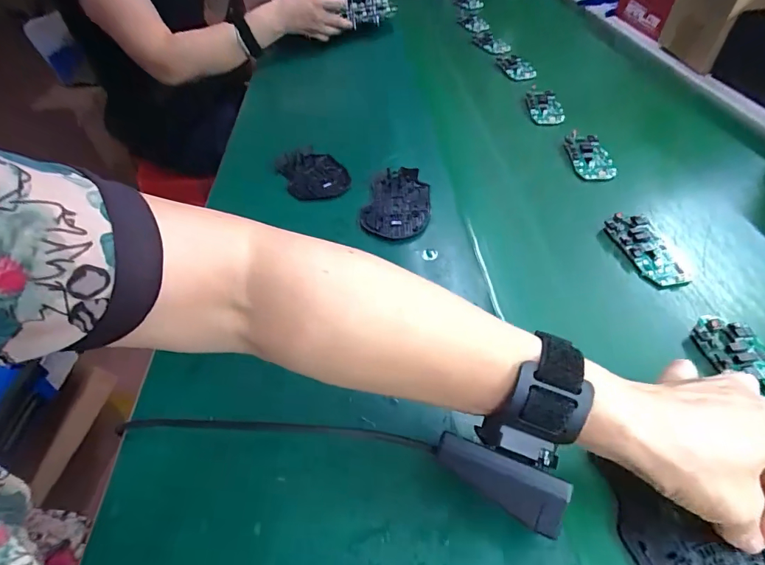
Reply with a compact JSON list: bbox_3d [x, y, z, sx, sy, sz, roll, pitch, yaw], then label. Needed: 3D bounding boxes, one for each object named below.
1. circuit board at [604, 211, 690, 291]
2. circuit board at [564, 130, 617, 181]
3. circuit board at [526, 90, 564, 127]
[{"bbox_3d":[0.248,-0.031,0.395,0.040,0.015,0.088,-12,47,-4],"label":"circuit board"},{"bbox_3d":[0.248,-0.151,0.503,0.043,0.014,0.078,-5,55,5],"label":"circuit board"},{"bbox_3d":[0.230,-0.248,0.595,0.046,0.016,0.080,1,45,11],"label":"circuit board"}]

